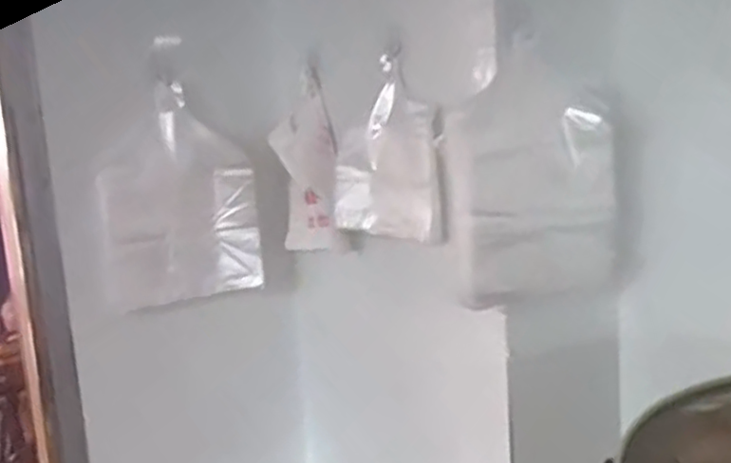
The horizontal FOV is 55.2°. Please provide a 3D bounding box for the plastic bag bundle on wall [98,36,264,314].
[{"bbox_3d":[-0.342,-0.089,1.223,0.284,0.446,0.107,-18,12,-39],"label":"plastic bag bundle on wall"}]

